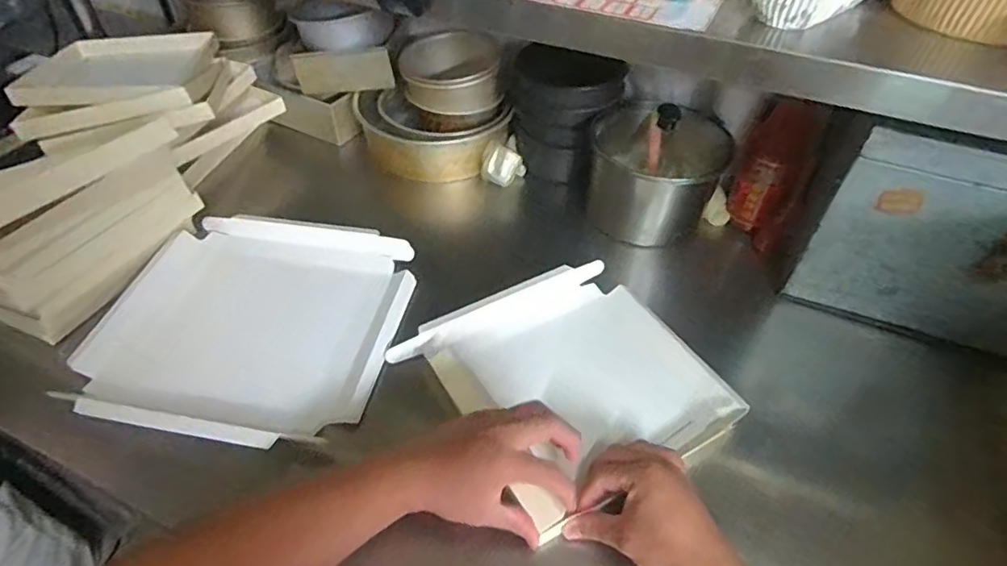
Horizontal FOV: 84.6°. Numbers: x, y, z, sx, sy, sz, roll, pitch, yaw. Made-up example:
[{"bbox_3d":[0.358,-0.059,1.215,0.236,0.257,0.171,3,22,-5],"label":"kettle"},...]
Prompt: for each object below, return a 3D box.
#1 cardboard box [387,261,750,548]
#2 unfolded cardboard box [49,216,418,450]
[{"bbox_3d":[0.081,0.099,0.616,0.279,0.049,0.276,-23,53,-21],"label":"cardboard box"},{"bbox_3d":[-0.295,0.044,0.670,0.338,0.059,0.327,9,49,7],"label":"unfolded cardboard box"}]

